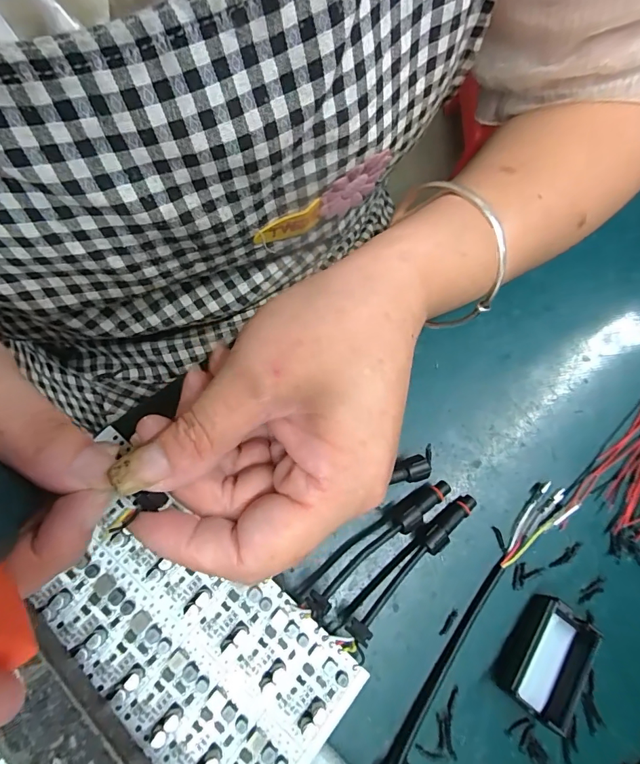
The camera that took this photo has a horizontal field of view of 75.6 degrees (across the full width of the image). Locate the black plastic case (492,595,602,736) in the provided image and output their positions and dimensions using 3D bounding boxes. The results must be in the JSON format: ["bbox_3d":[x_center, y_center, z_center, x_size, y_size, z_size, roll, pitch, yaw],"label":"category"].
[{"bbox_3d":[0.115,0.139,0.208,0.033,0.015,0.052,33,73,6],"label":"black plastic case"}]

